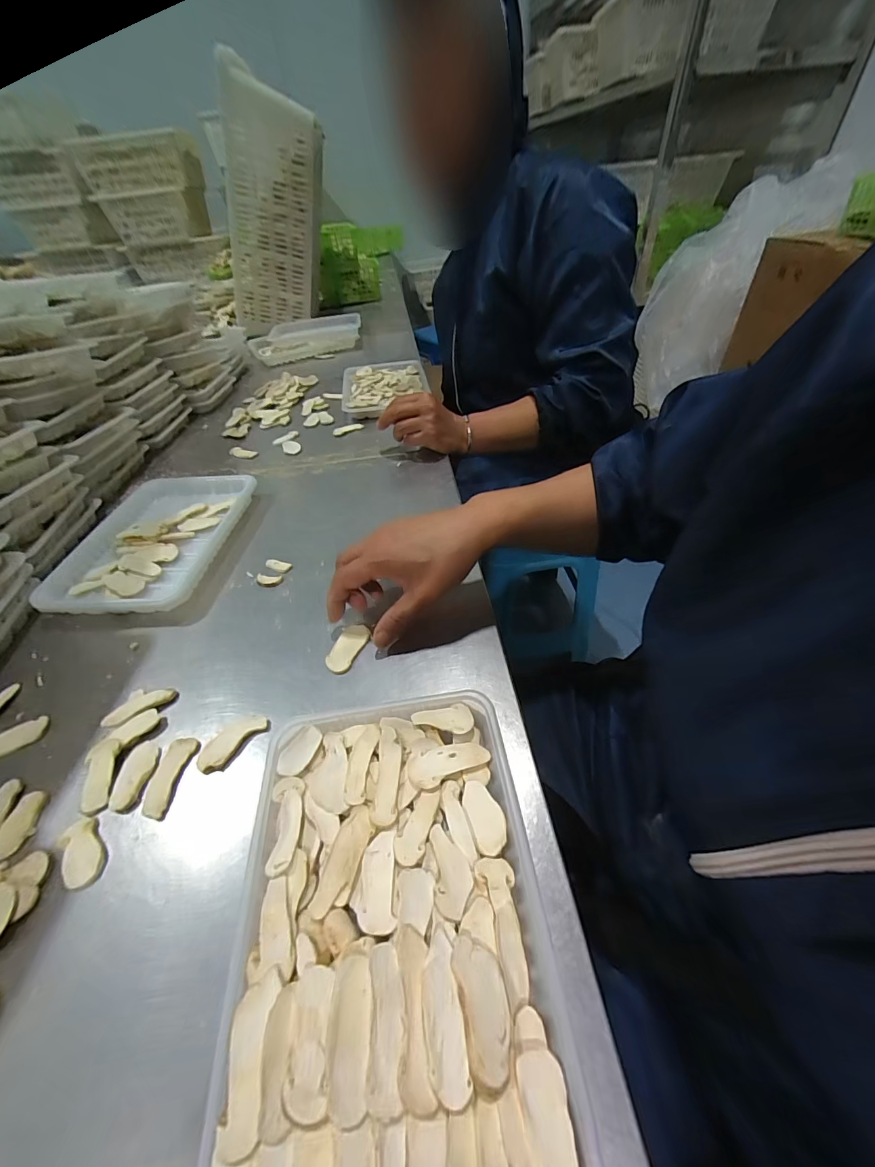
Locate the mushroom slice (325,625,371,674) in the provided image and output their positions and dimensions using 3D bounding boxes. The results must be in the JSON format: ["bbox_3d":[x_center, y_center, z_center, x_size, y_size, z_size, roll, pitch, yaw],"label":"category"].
[{"bbox_3d":[-0.080,0.057,0.366,0.025,0.010,0.051,17,50,22],"label":"mushroom slice"}]

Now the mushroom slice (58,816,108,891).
[{"bbox_3d":[-0.235,0.176,0.268,0.024,0.004,0.045,-34,51,-24],"label":"mushroom slice"}]

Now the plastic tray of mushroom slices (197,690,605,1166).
[{"bbox_3d":[-0.026,0.176,0.226,0.160,0.028,0.228,-9,45,-2],"label":"plastic tray of mushroom slices"}]

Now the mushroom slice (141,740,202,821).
[{"bbox_3d":[-0.196,0.140,0.298,0.023,0.004,0.055,-2,45,5],"label":"mushroom slice"}]

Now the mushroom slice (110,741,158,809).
[{"bbox_3d":[-0.223,0.139,0.300,0.021,0.004,0.048,-5,45,3],"label":"mushroom slice"}]

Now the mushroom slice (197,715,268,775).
[{"bbox_3d":[-0.158,0.120,0.312,0.024,0.004,0.052,29,55,31],"label":"mushroom slice"}]

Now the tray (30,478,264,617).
[{"bbox_3d":[-0.343,-0.054,0.492,0.169,0.032,0.233,1,45,8],"label":"tray"}]

